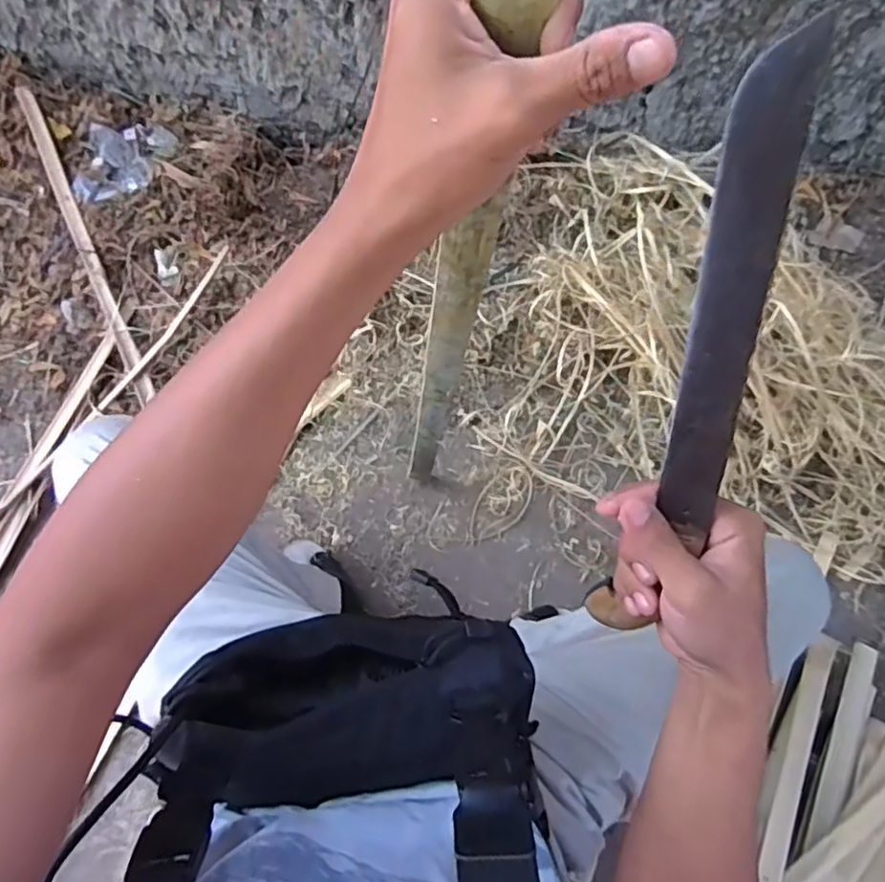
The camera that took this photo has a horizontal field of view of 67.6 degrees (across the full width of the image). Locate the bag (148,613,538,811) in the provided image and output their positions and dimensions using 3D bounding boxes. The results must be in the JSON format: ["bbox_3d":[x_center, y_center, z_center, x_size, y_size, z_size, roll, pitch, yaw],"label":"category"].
[{"bbox_3d":[-0.053,0.161,0.402,0.213,0.091,0.109,-6,69,-5],"label":"bag"}]

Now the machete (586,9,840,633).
[{"bbox_3d":[0.124,-0.019,0.328,0.041,0.313,0.020,1,33,-2],"label":"machete"}]

